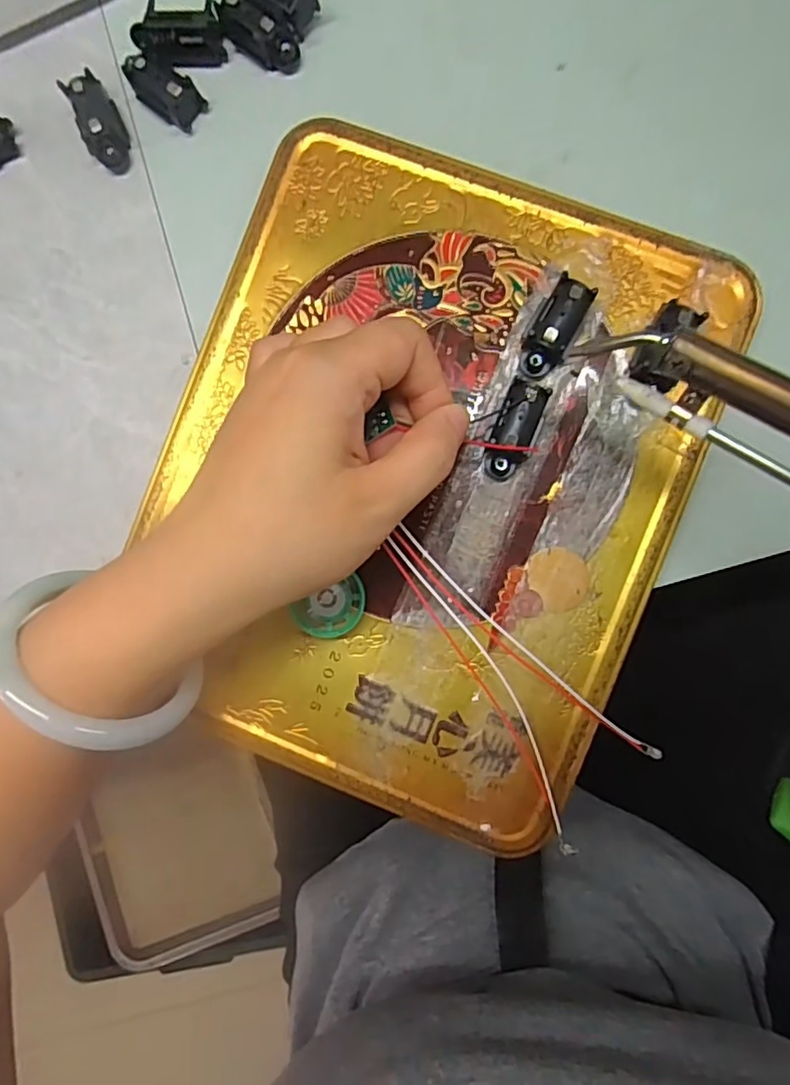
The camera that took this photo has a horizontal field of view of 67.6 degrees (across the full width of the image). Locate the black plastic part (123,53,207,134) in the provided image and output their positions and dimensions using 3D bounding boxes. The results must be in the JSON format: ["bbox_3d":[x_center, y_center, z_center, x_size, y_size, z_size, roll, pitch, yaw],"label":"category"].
[{"bbox_3d":[-0.094,-0.184,0.239,0.029,0.013,0.017,38,92,3],"label":"black plastic part"}]

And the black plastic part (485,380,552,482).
[{"bbox_3d":[0.044,-0.040,0.214,0.016,0.014,0.036,21,91,4],"label":"black plastic part"}]

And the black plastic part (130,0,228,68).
[{"bbox_3d":[-0.087,-0.203,0.237,0.032,0.014,0.019,5,90,4],"label":"black plastic part"}]

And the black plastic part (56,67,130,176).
[{"bbox_3d":[-0.121,-0.170,0.240,0.016,0.014,0.035,-21,103,6],"label":"black plastic part"}]

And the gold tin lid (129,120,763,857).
[{"bbox_3d":[0.007,-0.023,0.226,0.196,0.019,0.237,21,91,4],"label":"gold tin lid"}]

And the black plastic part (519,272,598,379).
[{"bbox_3d":[0.058,-0.077,0.214,0.016,0.015,0.035,29,91,3],"label":"black plastic part"}]

